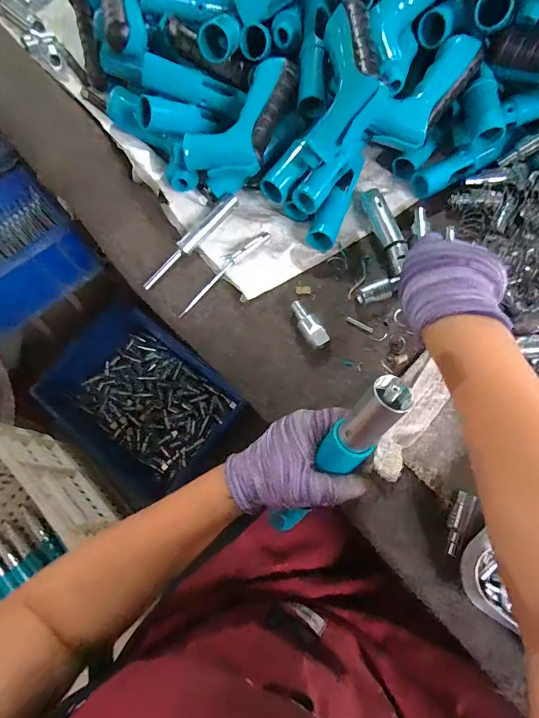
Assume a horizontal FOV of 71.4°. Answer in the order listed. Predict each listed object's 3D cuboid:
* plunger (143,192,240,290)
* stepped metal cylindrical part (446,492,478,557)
[{"bbox_3d":[-0.085,-0.127,0.402,0.017,0.021,0.134,42,79,13],"label":"plunger"},{"bbox_3d":[0.156,0.135,0.307,0.013,0.012,0.050,19,89,8],"label":"stepped metal cylindrical part"}]

